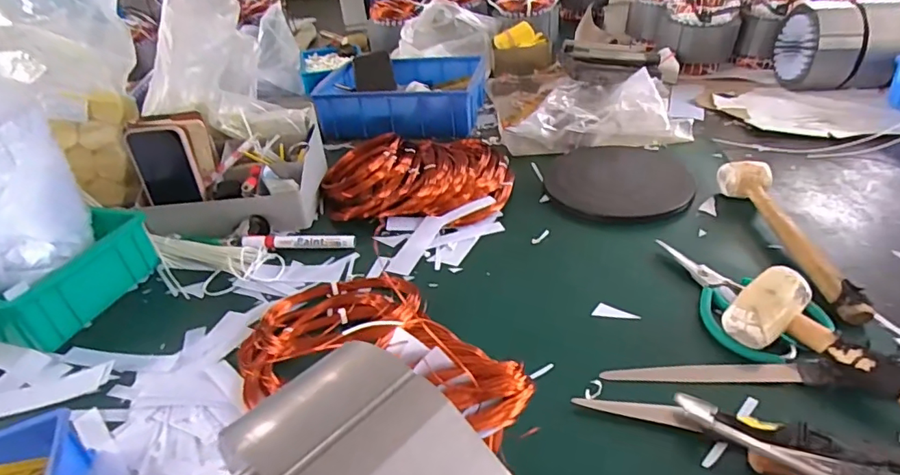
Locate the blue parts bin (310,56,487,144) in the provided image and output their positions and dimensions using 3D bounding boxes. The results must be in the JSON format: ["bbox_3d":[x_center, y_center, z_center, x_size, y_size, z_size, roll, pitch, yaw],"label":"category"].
[{"bbox_3d":[-0.086,-0.271,0.990,0.296,0.078,0.229,-2,35,5],"label":"blue parts bin"}]

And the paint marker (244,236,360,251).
[{"bbox_3d":[-0.190,0.006,0.656,0.142,0.019,0.021,-4,35,3],"label":"paint marker"}]

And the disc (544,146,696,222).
[{"bbox_3d":[0.235,-0.082,0.736,0.191,0.009,0.194,-4,35,3],"label":"disc"}]

